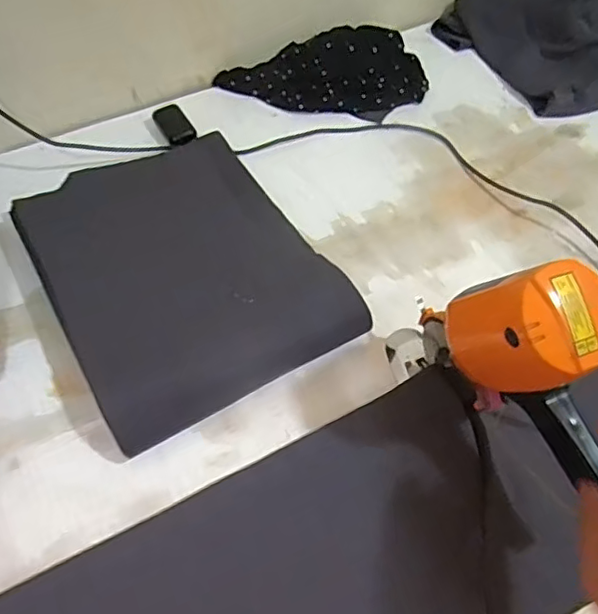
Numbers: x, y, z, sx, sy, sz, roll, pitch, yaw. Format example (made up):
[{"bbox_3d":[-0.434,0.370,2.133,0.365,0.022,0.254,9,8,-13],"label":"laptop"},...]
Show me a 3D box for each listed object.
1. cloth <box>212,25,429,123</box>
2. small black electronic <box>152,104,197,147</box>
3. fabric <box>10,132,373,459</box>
[{"bbox_3d":[0.046,-0.357,0.936,0.317,0.036,0.161,-13,76,-6],"label":"cloth"},{"bbox_3d":[-0.184,-0.270,0.876,0.044,0.022,0.077,-27,60,-19],"label":"small black electronic"},{"bbox_3d":[-0.137,-0.048,0.703,0.299,0.069,0.380,-26,59,-19],"label":"fabric"}]

